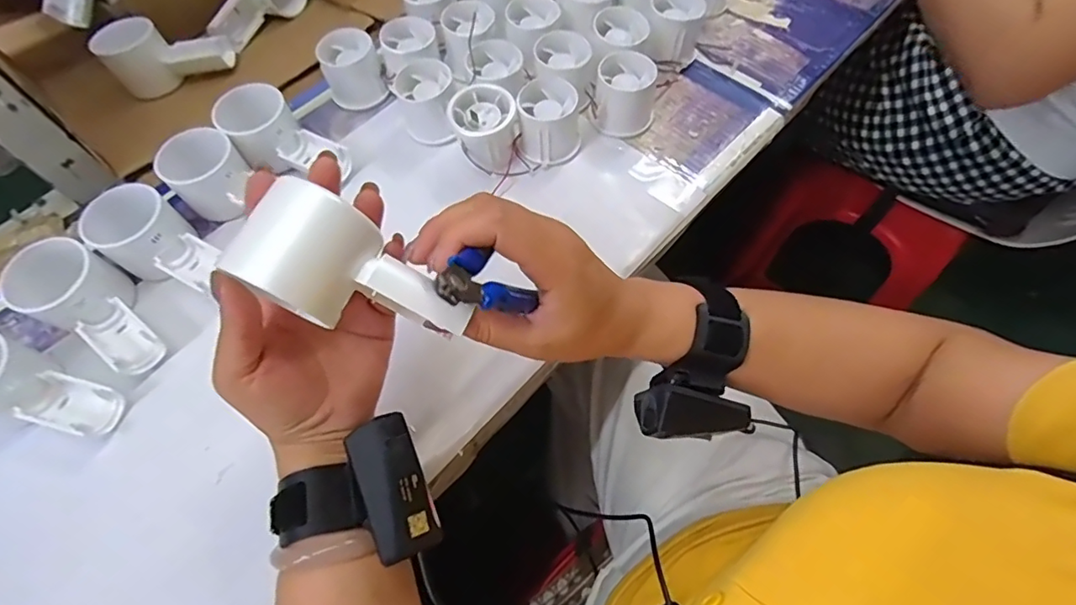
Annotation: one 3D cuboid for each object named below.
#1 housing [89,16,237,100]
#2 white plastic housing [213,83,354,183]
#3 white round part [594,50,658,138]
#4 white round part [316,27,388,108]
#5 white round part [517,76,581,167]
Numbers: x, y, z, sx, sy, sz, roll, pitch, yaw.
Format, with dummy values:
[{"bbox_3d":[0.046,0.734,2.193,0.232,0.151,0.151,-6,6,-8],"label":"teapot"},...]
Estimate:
[{"bbox_3d":[-0.372,-0.251,0.534,0.116,0.054,0.045,-14,63,-5],"label":"housing"},{"bbox_3d":[-0.225,-0.140,0.467,0.108,0.056,0.060,33,69,18],"label":"white plastic housing"},{"bbox_3d":[0.080,-0.189,0.478,0.053,0.052,0.058,-1,63,2],"label":"white round part"},{"bbox_3d":[-0.177,-0.223,0.508,0.052,0.048,0.054,-1,63,2],"label":"white round part"},{"bbox_3d":[0.010,-0.158,0.464,0.051,0.050,0.055,-1,63,2],"label":"white round part"}]

